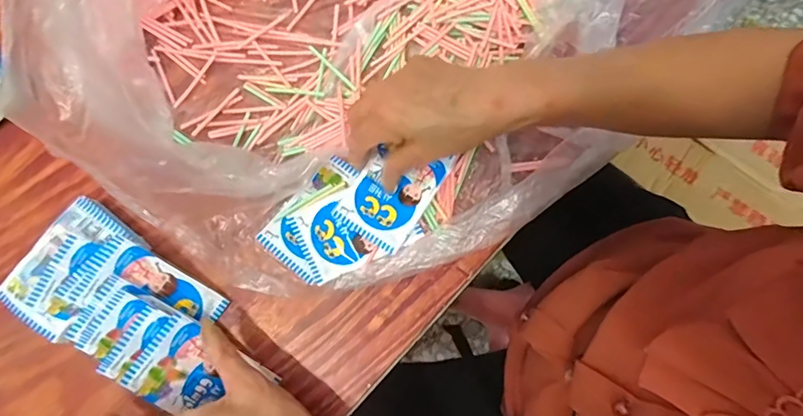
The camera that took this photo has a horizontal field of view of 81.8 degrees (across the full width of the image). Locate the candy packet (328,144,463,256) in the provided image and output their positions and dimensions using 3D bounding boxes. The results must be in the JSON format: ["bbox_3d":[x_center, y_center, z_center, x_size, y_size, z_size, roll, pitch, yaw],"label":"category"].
[{"bbox_3d":[-0.008,-0.015,0.410,0.067,0.015,0.095,33,81,7],"label":"candy packet"}]

